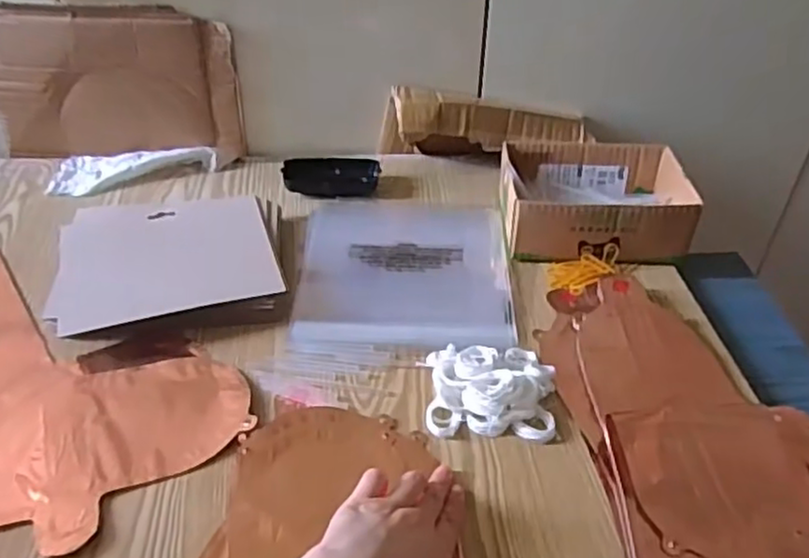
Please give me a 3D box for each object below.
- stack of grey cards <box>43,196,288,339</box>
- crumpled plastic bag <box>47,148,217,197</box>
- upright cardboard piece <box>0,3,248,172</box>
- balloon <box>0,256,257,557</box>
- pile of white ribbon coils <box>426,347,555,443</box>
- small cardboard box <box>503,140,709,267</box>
[{"bbox_3d":[-0.217,-0.017,0.660,0.198,0.029,0.163,-6,40,-8],"label":"stack of grey cards"},{"bbox_3d":[-0.313,-0.133,0.810,0.181,0.024,0.070,-9,41,-12],"label":"crumpled plastic bag"},{"bbox_3d":[-0.328,-0.215,0.788,0.270,0.175,0.028,0,40,-2],"label":"upright cardboard piece"},{"bbox_3d":[-0.350,0.077,0.583,0.430,0.017,0.226,25,45,26],"label":"balloon"},{"bbox_3d":[0.072,0.086,0.571,0.102,0.025,0.088,2,40,1],"label":"pile of white ribbon coils"},{"bbox_3d":[0.193,-0.083,0.726,0.176,0.065,0.136,1,40,0],"label":"small cardboard box"}]

